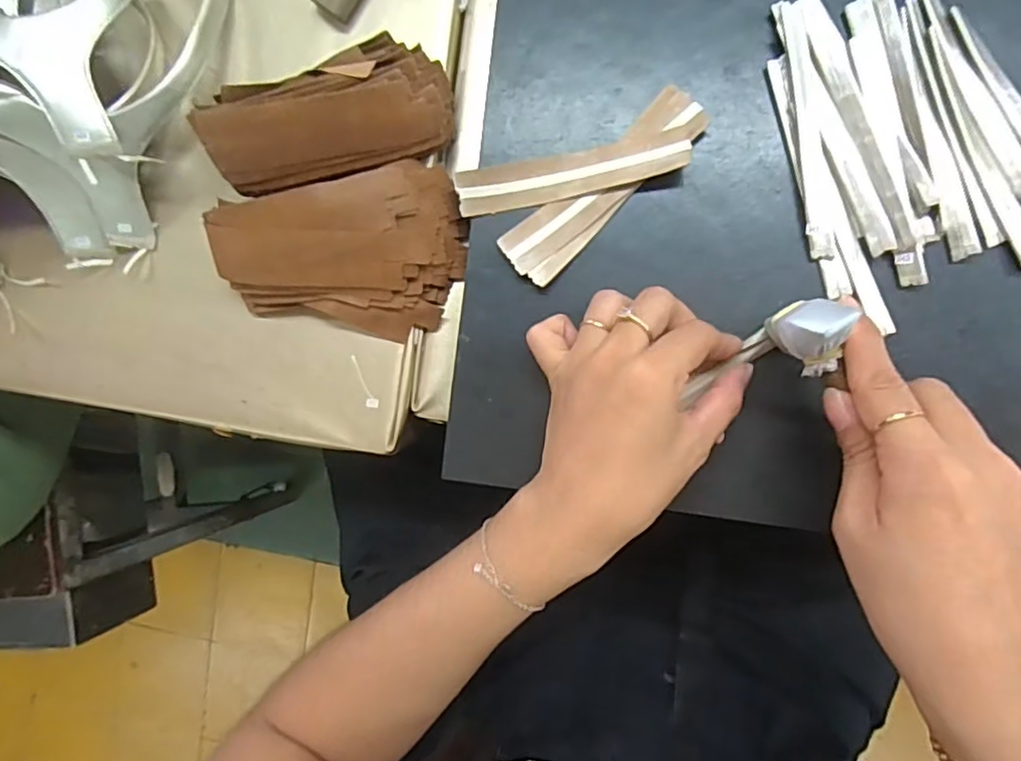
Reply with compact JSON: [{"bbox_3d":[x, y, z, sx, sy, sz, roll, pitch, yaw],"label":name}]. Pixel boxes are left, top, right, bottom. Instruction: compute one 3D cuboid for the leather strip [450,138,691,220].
[{"bbox_3d":[0.031,-0.110,0.319,0.120,0.012,0.024,-8,91,10],"label":"leather strip"}]

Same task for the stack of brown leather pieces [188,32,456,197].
[{"bbox_3d":[-0.100,-0.146,0.331,0.133,0.035,0.061,-16,89,-3],"label":"stack of brown leather pieces"}]

